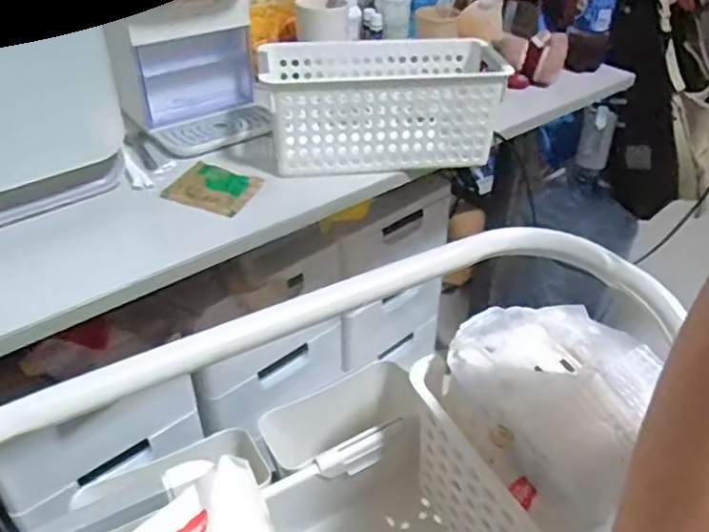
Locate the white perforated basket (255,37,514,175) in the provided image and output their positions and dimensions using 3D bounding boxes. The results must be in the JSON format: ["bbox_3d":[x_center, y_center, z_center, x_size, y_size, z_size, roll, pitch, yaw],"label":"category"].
[{"bbox_3d":[0.031,-0.189,0.721,0.266,0.112,0.120,-4,36,-6],"label":"white perforated basket"}]

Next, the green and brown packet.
[{"bbox_3d":[-0.157,-0.090,0.679,0.092,0.015,0.074,12,46,14],"label":"green and brown packet"}]

